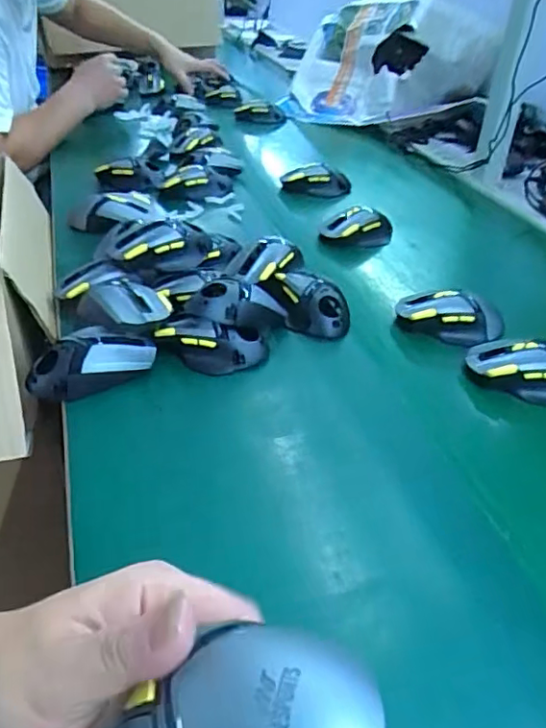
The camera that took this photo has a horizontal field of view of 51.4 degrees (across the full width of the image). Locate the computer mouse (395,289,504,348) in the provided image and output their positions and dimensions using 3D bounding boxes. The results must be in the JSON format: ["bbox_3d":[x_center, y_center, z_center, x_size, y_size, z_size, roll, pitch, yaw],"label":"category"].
[{"bbox_3d":[0.192,-0.050,0.619,0.114,0.040,0.058,15,40,17],"label":"computer mouse"}]

